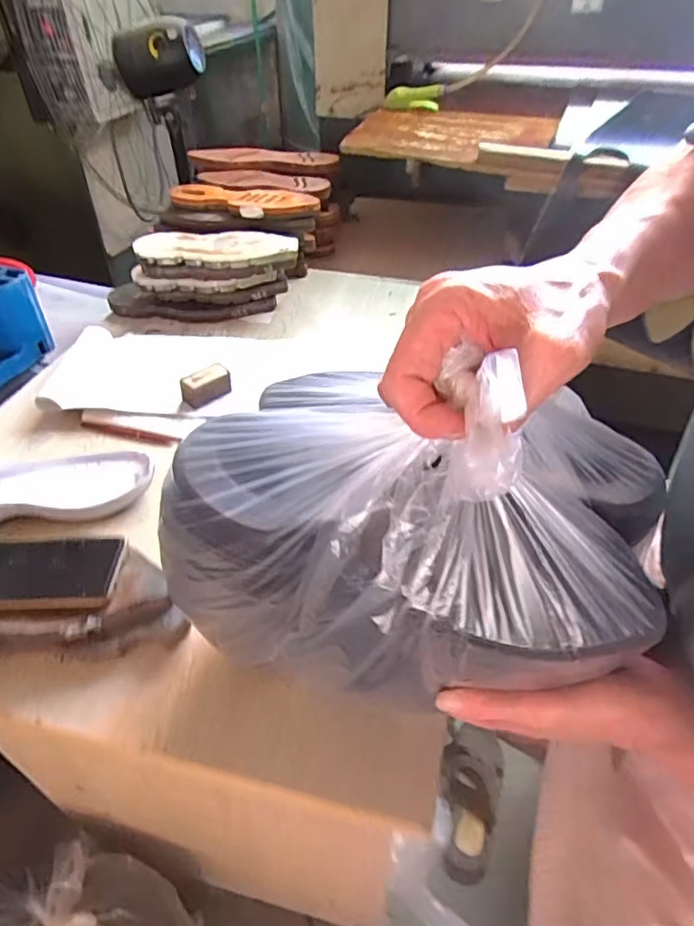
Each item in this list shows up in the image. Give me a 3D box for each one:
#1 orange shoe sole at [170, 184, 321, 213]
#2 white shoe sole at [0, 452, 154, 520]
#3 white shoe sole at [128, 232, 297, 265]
[{"bbox_3d":[-0.206,-0.503,1.079,0.313,0.023,0.081,12,44,13],"label":"orange shoe sole"},{"bbox_3d":[-0.366,0.028,0.671,0.255,0.025,0.096,-9,43,-9],"label":"white shoe sole"},{"bbox_3d":[-0.223,-0.359,0.952,0.275,0.035,0.069,-2,43,-2],"label":"white shoe sole"}]

